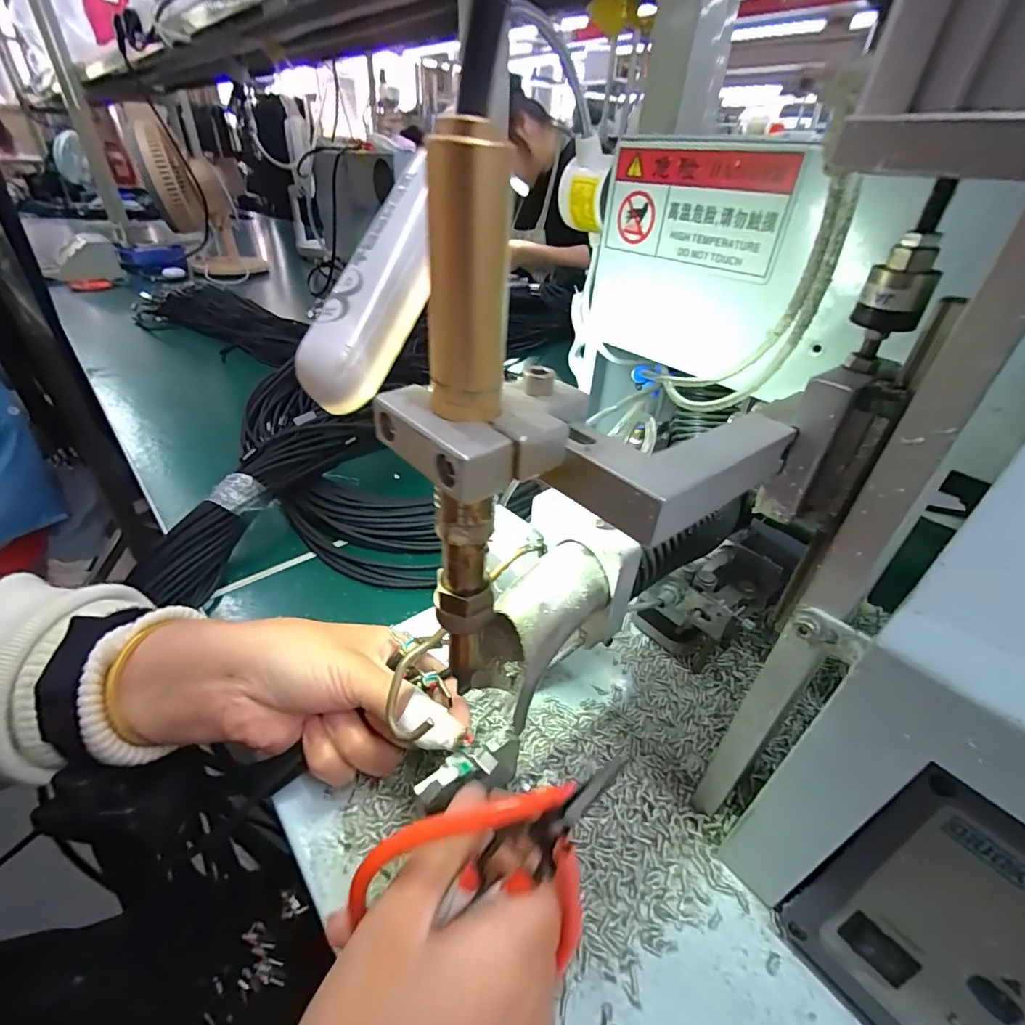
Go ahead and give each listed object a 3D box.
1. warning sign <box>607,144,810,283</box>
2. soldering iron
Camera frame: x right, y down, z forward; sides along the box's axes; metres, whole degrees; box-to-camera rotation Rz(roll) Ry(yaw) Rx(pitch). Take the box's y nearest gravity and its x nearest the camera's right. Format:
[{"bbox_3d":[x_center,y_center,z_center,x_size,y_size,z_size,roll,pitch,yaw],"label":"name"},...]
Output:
[{"bbox_3d":[0.084,-0.143,0.232,0.007,0.048,0.097,-24,43,-33],"label":"warning sign"},{"bbox_3d":[-0.014,-0.009,0.134,0.017,0.149,0.017,3,36,-3],"label":"soldering iron"}]

